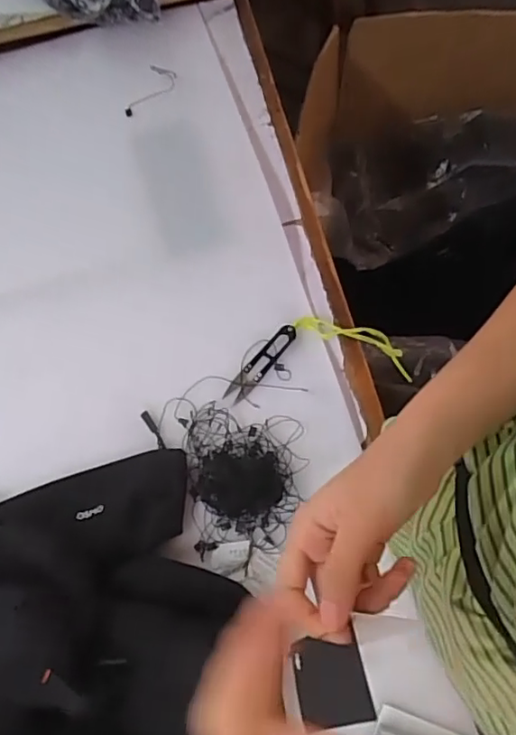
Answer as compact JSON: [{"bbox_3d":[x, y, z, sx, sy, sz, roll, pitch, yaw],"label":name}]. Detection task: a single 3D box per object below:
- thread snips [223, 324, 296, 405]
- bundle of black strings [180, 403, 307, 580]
[{"bbox_3d":[0.003,-0.005,0.611,0.022,0.013,0.101,40,79,12],"label":"thread snips"},{"bbox_3d":[-0.012,0.106,0.578,0.114,0.021,0.145,-8,74,0],"label":"bundle of black strings"}]

